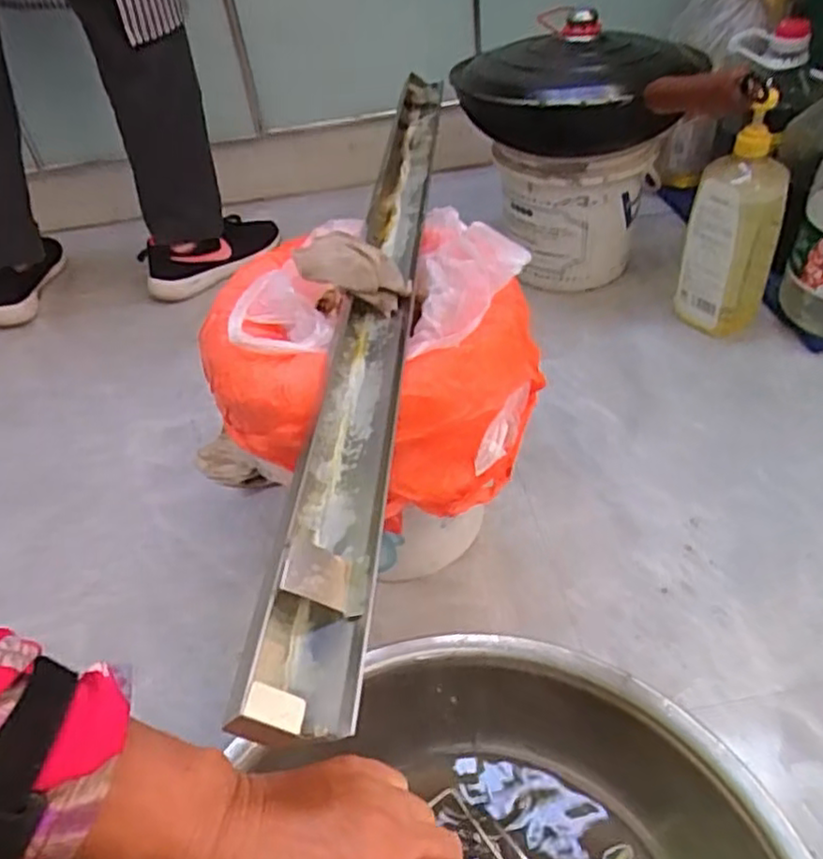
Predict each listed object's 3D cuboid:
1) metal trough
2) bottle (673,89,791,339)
[{"bbox_3d":[-0.021,-0.146,0.576,0.052,0.036,0.836,0,44,6],"label":"metal trough"},{"bbox_3d":[0.394,-0.240,0.844,0.081,0.246,0.086,-19,45,-13],"label":"bottle"}]

